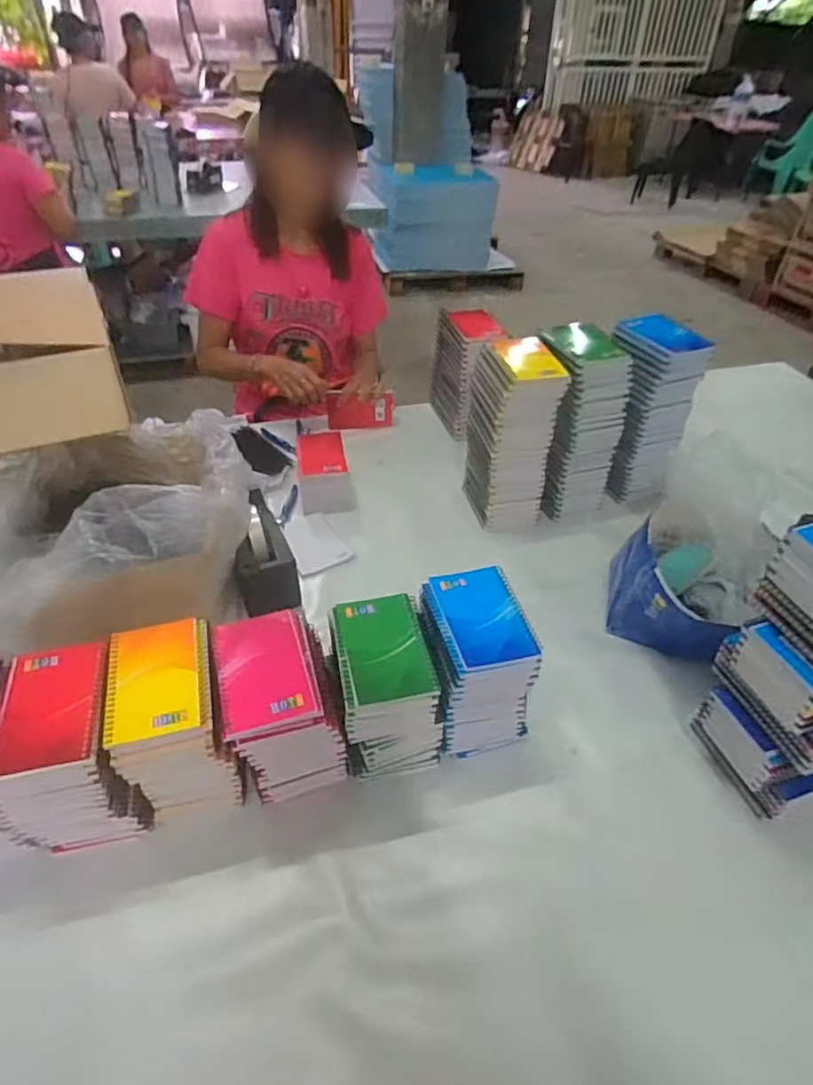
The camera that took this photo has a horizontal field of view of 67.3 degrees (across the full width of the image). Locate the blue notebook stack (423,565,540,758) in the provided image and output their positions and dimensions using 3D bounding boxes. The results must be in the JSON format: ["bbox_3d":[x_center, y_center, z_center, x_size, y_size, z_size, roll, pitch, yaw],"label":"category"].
[{"bbox_3d":[0.075,0.141,0.698,0.099,0.171,0.139,-11,42,-14],"label":"blue notebook stack"}]

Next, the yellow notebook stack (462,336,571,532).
[{"bbox_3d":[0.165,-0.168,0.986,0.117,0.271,0.142,-1,41,-4],"label":"yellow notebook stack"}]

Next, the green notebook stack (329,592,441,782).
[{"bbox_3d":[-0.020,0.166,0.670,0.107,0.170,0.132,-7,42,-11],"label":"green notebook stack"}]

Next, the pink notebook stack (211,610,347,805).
[{"bbox_3d":[-0.132,0.179,0.643,0.108,0.167,0.134,-11,42,-15],"label":"pink notebook stack"}]

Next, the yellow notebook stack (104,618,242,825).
[{"bbox_3d":[-0.234,0.189,0.630,0.100,0.164,0.140,-10,42,-14],"label":"yellow notebook stack"}]

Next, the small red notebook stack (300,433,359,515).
[{"bbox_3d":[-0.143,-0.126,1.059,0.093,0.081,0.136,-6,41,-10],"label":"small red notebook stack"}]

